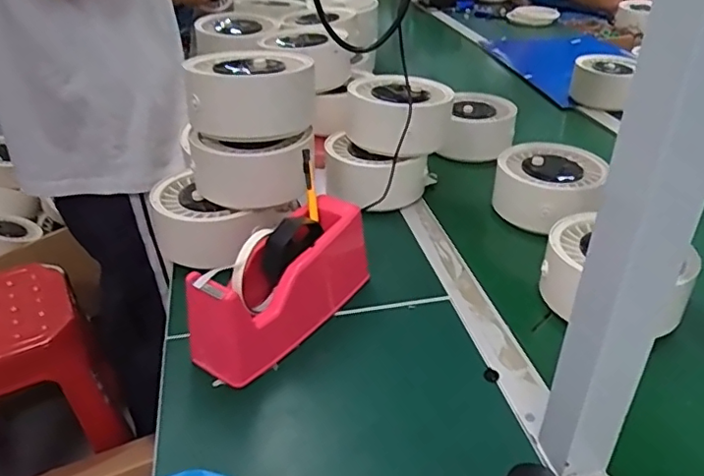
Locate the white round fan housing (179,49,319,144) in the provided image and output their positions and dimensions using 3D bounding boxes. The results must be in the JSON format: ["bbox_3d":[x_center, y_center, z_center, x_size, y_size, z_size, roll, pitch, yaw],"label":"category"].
[{"bbox_3d":[-0.109,-0.160,0.624,0.133,0.077,0.110,-10,34,-13],"label":"white round fan housing"}]

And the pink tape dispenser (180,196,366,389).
[{"bbox_3d":[-0.058,0.036,0.563,0.068,0.095,0.229,21,39,30],"label":"pink tape dispenser"}]

